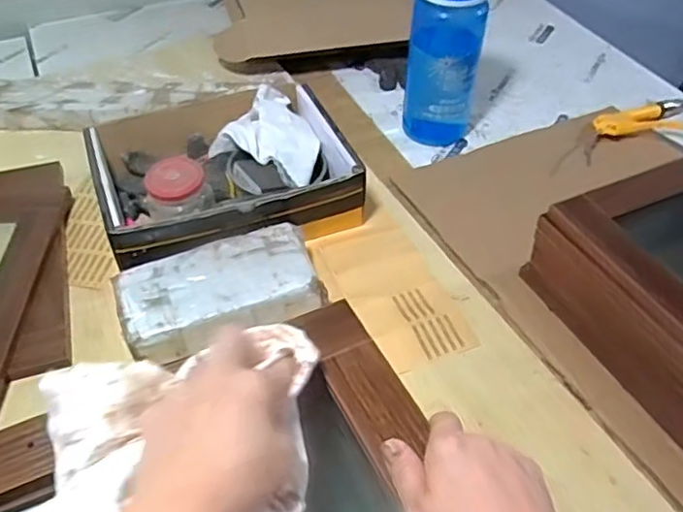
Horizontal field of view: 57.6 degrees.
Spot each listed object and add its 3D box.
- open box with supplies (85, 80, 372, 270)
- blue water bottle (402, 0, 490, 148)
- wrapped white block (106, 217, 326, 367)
[{"bbox_3d":[-0.151,-0.109,0.788,0.295,0.106,0.245,-18,49,-16],"label":"open box with supplies"},{"bbox_3d":[0.145,-0.287,0.871,0.103,0.289,0.080,7,47,7],"label":"blue water bottle"},{"bbox_3d":[-0.131,0.041,0.678,0.210,0.048,0.118,-19,49,-17],"label":"wrapped white block"}]

